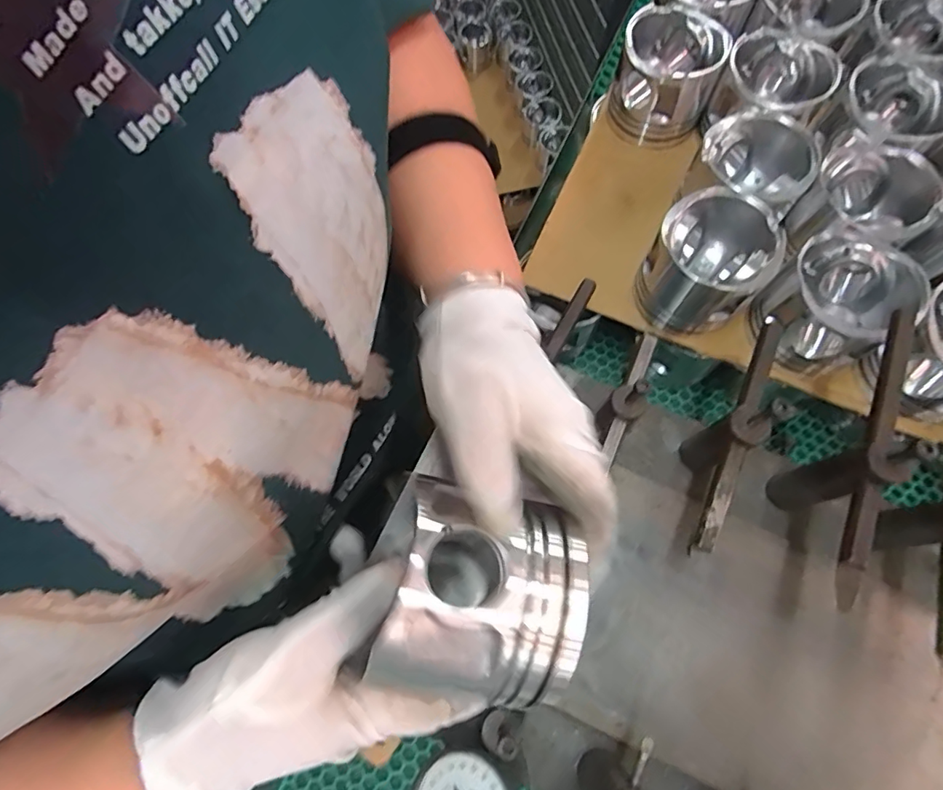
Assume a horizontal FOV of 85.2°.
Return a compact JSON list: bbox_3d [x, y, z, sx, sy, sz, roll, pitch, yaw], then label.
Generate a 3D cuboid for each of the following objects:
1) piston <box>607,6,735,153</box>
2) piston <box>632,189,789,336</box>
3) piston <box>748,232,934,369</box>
[{"bbox_3d":[0.172,-0.281,0.461,0.083,0.083,0.087,0,71,1],"label":"piston"},{"bbox_3d":[0.175,-0.092,0.396,0.086,0.087,0.079,0,71,1],"label":"piston"},{"bbox_3d":[0.258,-0.066,0.371,0.090,0.058,0.083,-29,73,-9],"label":"piston"}]

